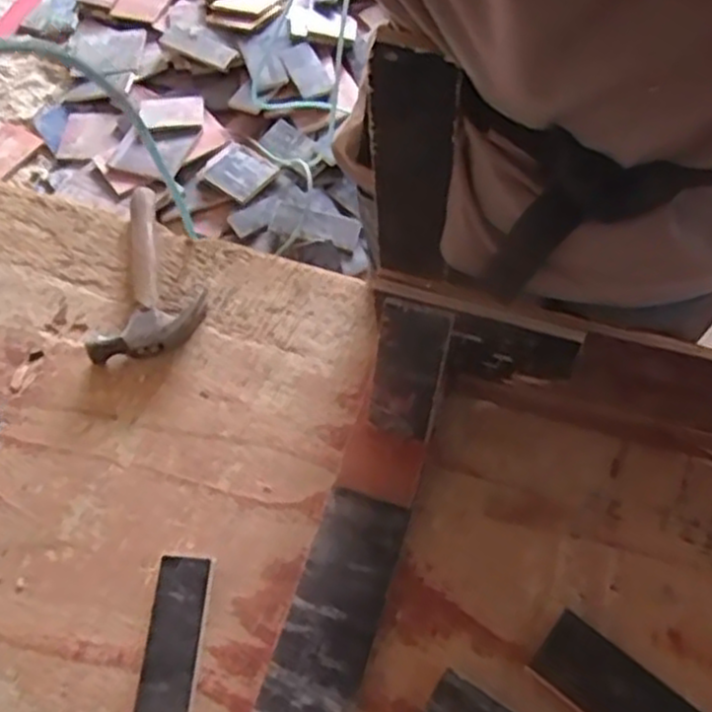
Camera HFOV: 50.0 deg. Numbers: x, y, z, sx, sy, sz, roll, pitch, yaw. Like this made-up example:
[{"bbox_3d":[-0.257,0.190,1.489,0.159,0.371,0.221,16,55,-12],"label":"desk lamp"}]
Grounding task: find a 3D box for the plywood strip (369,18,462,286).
[{"bbox_3d":[0.041,-0.131,0.561,0.060,0.233,0.012,18,64,12],"label":"plywood strip"}]

